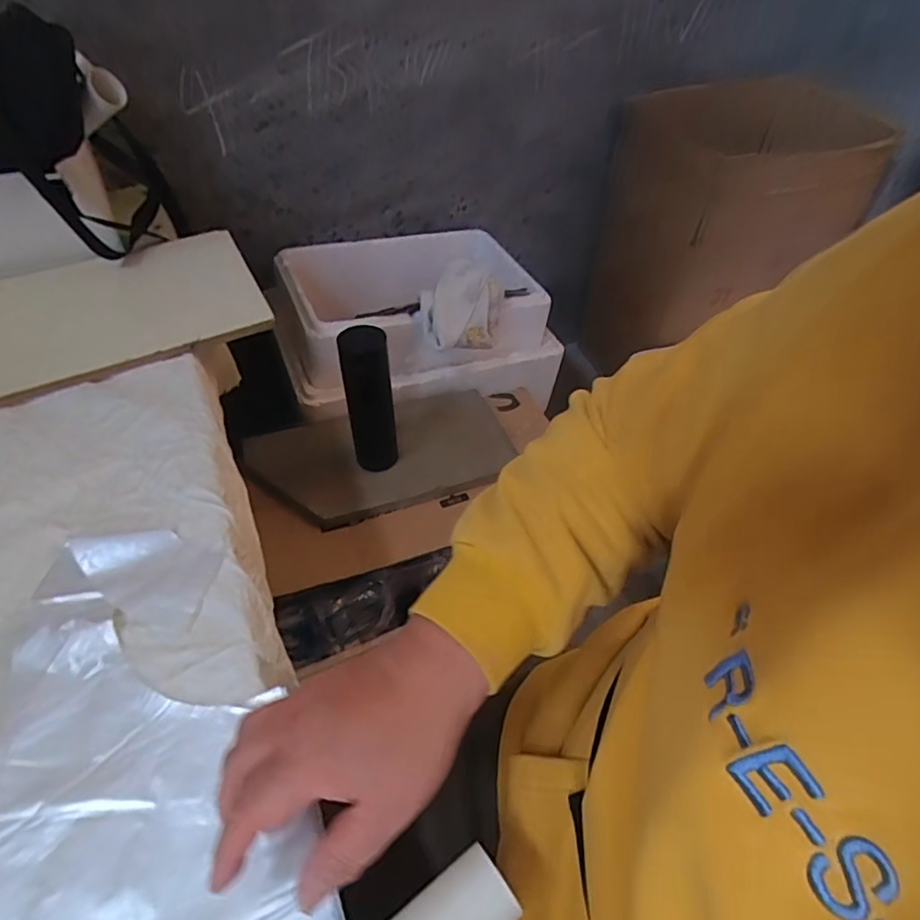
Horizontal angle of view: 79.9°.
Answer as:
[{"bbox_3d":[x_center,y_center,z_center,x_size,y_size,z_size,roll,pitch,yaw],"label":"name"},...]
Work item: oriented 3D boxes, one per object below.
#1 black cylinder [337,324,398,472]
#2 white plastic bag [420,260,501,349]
[{"bbox_3d":[-0.125,-0.080,0.767,0.061,0.211,0.074,-5,51,-6],"label":"black cylinder"},{"bbox_3d":[0.004,-0.247,0.913,0.131,0.091,0.132,1,51,1],"label":"white plastic bag"}]

